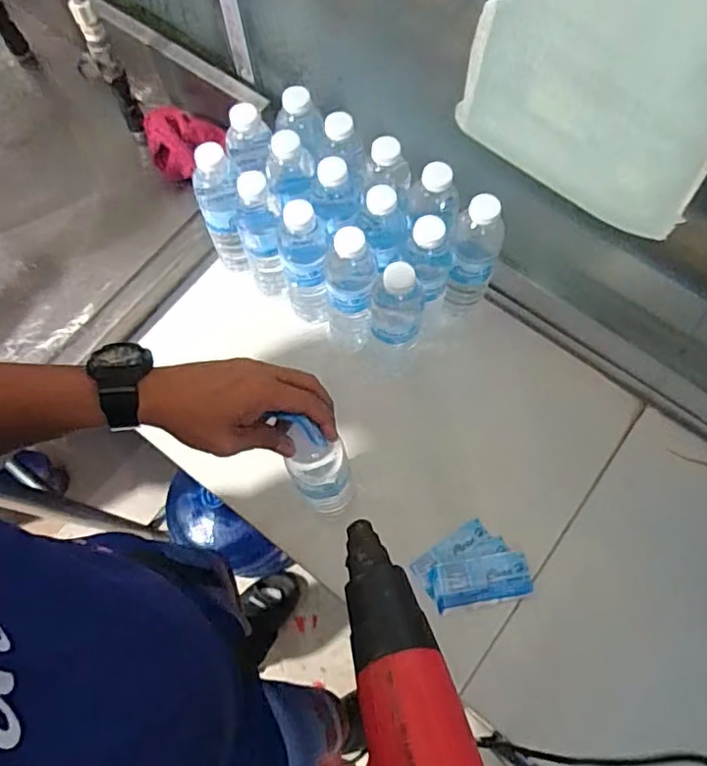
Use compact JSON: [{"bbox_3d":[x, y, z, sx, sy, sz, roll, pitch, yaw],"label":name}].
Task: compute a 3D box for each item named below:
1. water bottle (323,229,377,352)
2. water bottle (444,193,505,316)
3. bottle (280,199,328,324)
[{"bbox_3d":[-0.003,-0.099,0.674,0.058,0.199,0.061,-2,70,0],"label":"water bottle"},{"bbox_3d":[0.132,-0.133,0.679,0.056,0.186,0.057,17,71,7],"label":"water bottle"},{"bbox_3d":[-0.053,-0.132,0.682,0.056,0.193,0.055,-11,70,-3],"label":"bottle"}]

